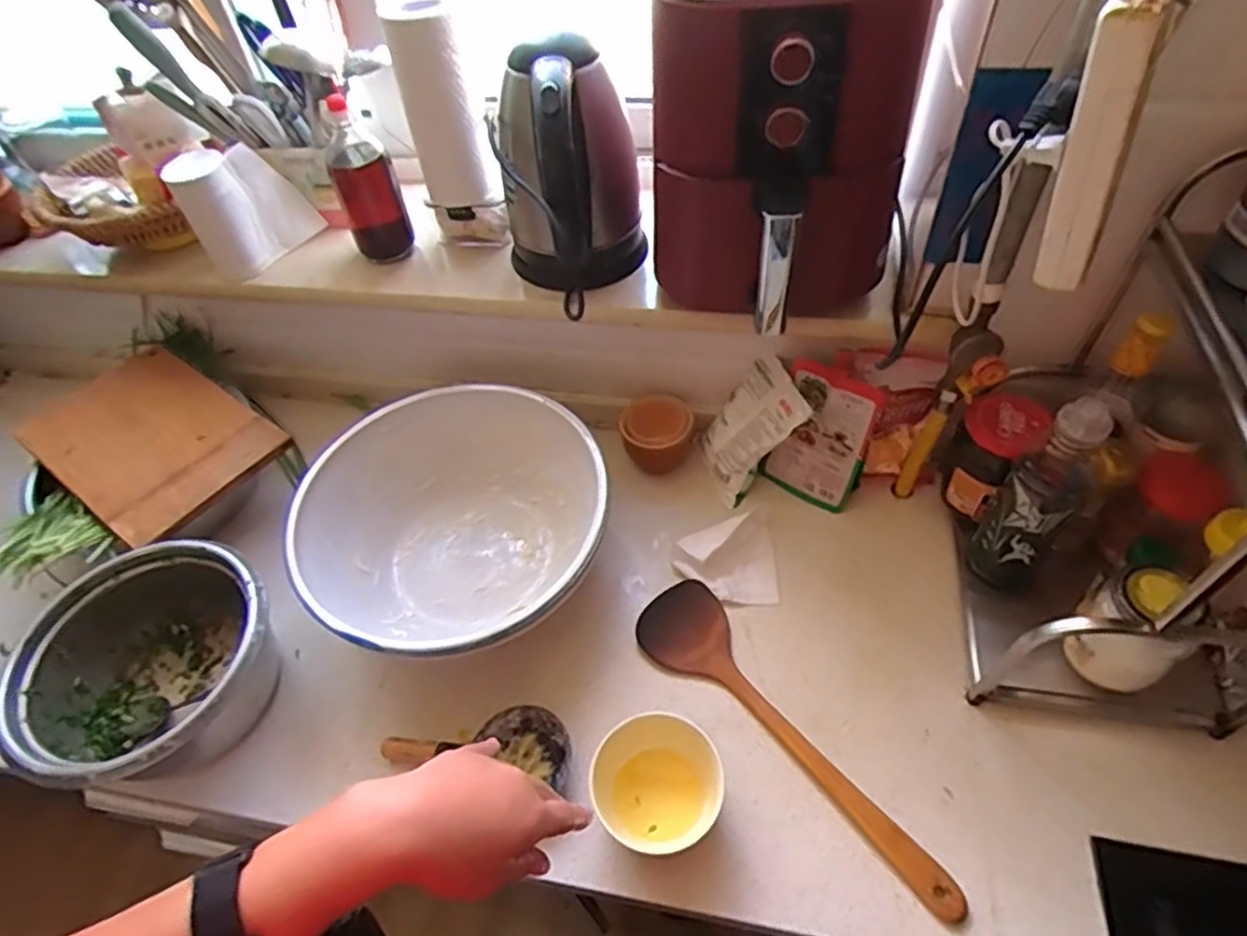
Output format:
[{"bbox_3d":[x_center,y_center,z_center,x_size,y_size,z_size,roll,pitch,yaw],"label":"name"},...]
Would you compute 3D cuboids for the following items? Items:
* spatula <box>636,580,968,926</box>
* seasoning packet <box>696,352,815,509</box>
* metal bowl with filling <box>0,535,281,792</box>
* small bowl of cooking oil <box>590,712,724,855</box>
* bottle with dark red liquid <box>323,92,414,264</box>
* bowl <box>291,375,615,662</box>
[{"bbox_3d":[0.145,0.253,0.664,0.089,0.018,0.371,-30,56,-18],"label":"spatula"},{"bbox_3d":[0.151,-0.043,0.836,0.027,0.156,0.095,5,44,-39],"label":"seasoning packet"},{"bbox_3d":[-0.464,0.204,0.710,0.237,0.129,0.225,-3,52,3],"label":"metal bowl with filling"},{"bbox_3d":[0.030,0.282,0.630,0.111,0.055,0.110,-3,52,3],"label":"small bowl of cooking oil"},{"bbox_3d":[-0.306,-0.338,0.831,0.069,0.165,0.080,-23,54,-13],"label":"bottle with dark red liquid"},{"bbox_3d":[-0.177,0.068,0.781,0.310,0.128,0.330,-3,52,3],"label":"bowl"}]

